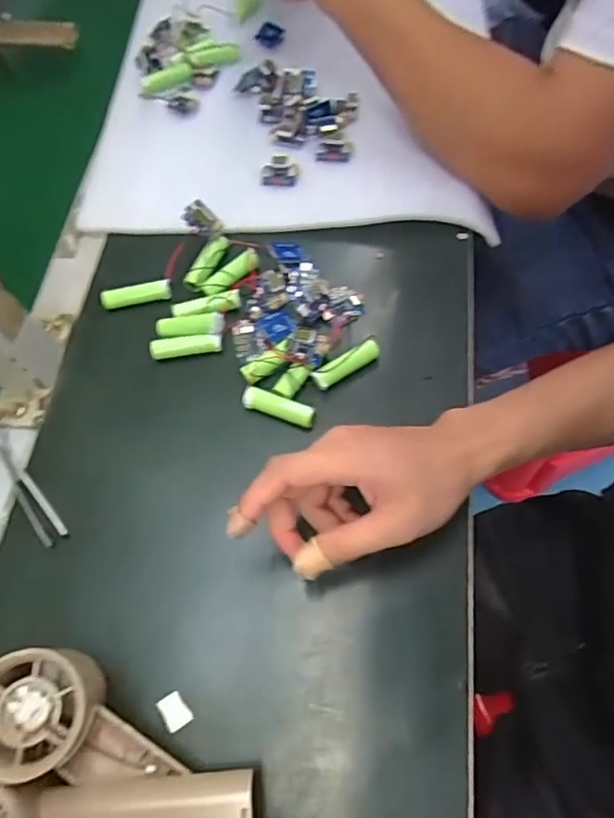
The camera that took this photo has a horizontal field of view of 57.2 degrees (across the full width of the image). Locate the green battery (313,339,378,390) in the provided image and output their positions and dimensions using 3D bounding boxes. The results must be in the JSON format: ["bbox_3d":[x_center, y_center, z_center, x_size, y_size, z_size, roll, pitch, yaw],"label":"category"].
[{"bbox_3d":[0.027,-0.033,0.394,0.049,0.014,0.014,-28,65,-11],"label":"green battery"}]

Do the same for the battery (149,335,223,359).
[{"bbox_3d":[-0.089,-0.047,0.415,0.052,0.013,0.011,-9,63,-1],"label":"battery"}]

